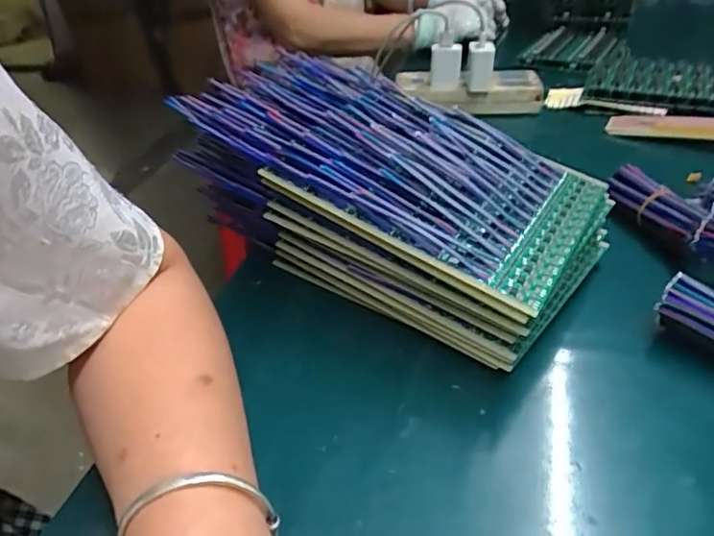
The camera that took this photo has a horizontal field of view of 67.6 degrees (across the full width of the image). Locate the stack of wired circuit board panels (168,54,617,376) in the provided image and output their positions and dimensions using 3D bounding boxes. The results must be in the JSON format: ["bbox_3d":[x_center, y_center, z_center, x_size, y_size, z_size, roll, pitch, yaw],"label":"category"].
[{"bbox_3d":[0.022,-0.056,0.407,0.285,0.126,0.176,21,42,29],"label":"stack of wired circuit board panels"}]

